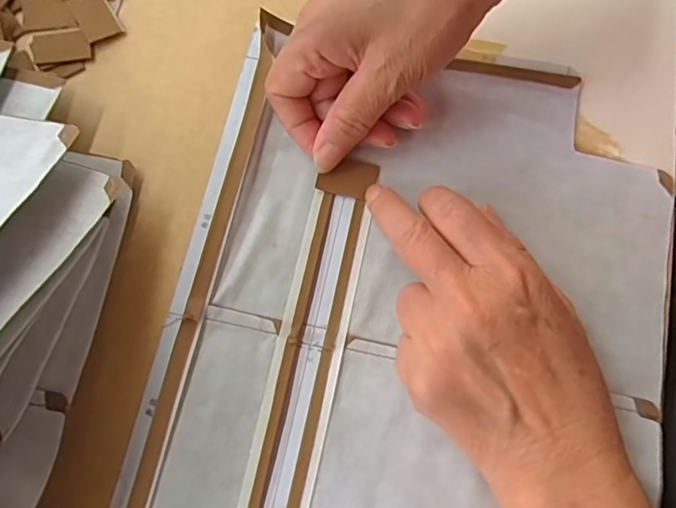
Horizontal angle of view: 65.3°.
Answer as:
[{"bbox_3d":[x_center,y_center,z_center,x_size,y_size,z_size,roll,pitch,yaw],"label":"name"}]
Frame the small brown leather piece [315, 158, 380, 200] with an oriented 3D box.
[{"bbox_3d":[0.005,-0.043,0.289,0.031,0.004,0.022,15,75,4],"label":"small brown leather piece"}]

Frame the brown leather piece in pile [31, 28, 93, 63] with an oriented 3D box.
[{"bbox_3d":[-0.162,-0.122,0.308,0.033,0.004,0.021,-9,75,-2],"label":"brown leather piece in pile"}]

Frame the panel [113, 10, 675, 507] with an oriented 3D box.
[{"bbox_3d":[0.033,0.061,0.261,0.241,0.009,0.355,12,75,3],"label":"panel"}]

